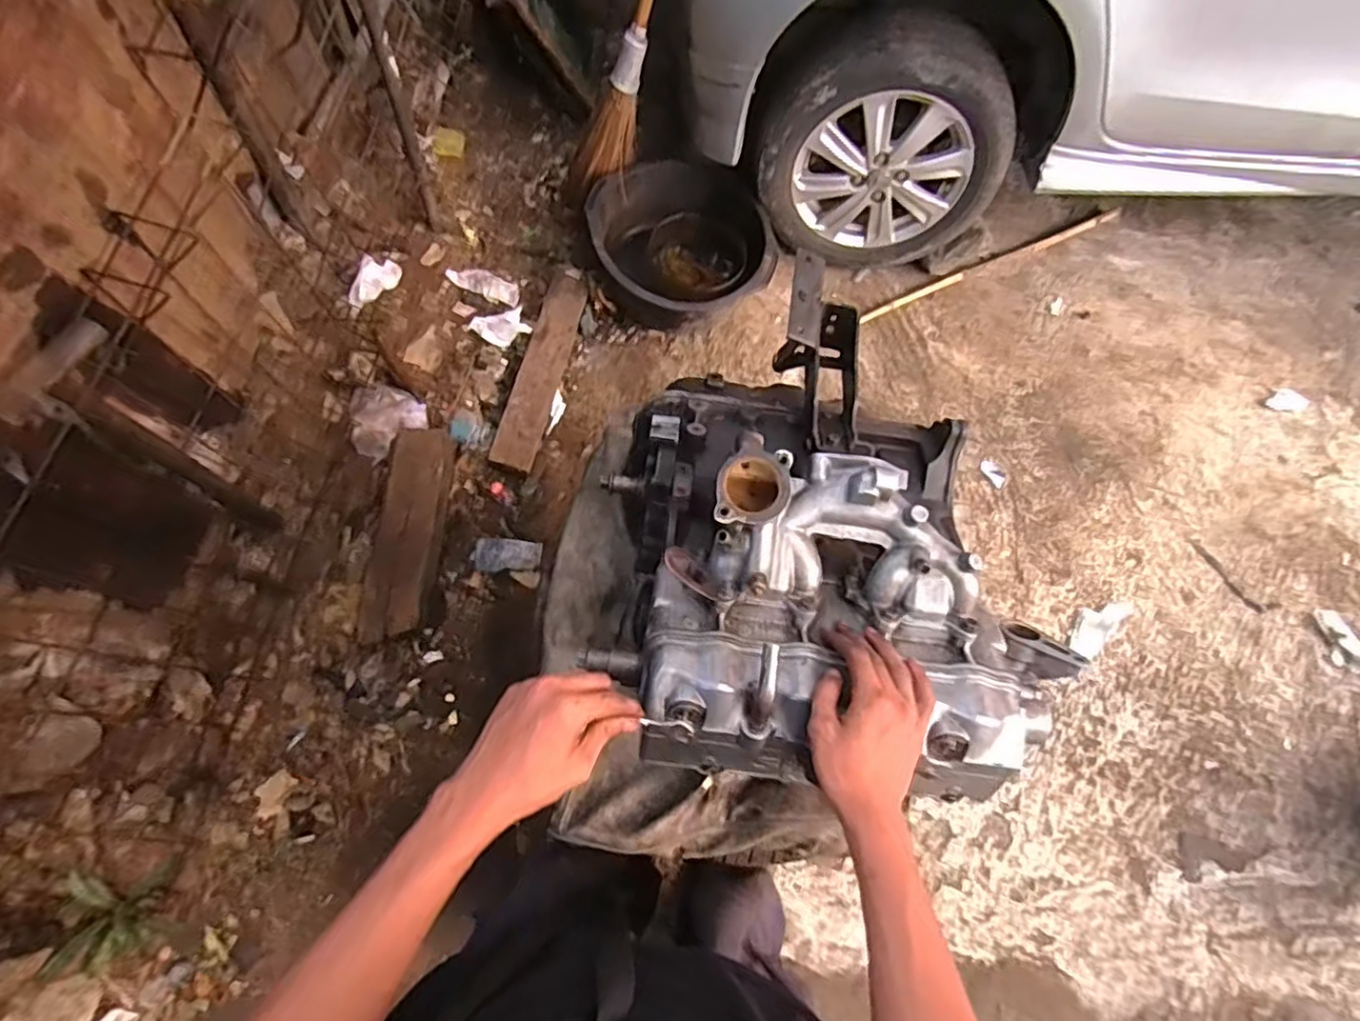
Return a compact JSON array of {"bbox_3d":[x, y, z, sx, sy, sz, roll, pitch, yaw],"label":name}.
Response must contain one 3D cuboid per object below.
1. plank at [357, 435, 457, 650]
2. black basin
[{"bbox_3d":[-0.560,0.047,1.362,0.127,0.067,0.441,6,79,-2],"label":"plank"},{"bbox_3d":[0.008,-0.653,1.643,0.430,0.203,0.385,-17,68,-4],"label":"black basin"}]

